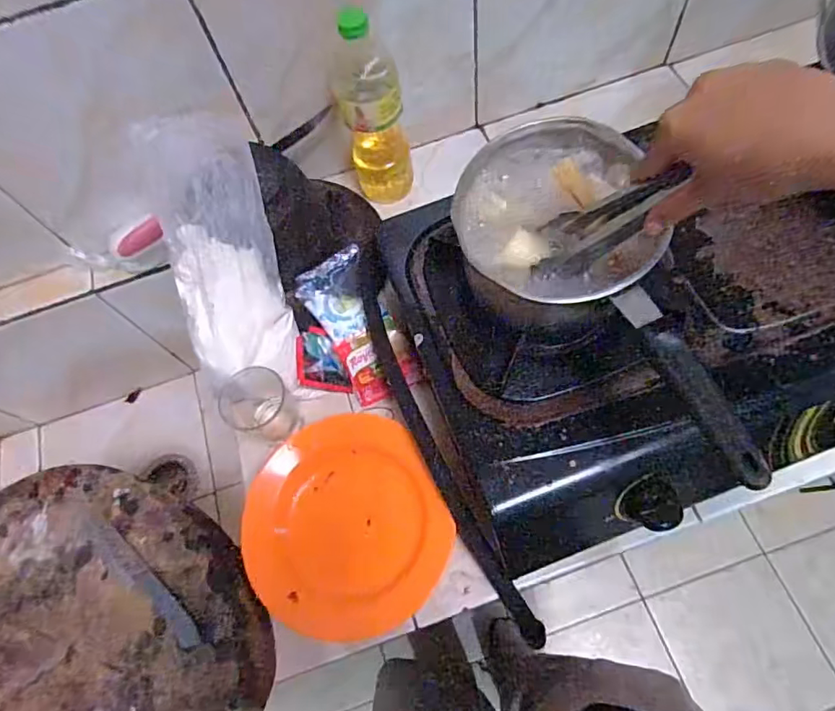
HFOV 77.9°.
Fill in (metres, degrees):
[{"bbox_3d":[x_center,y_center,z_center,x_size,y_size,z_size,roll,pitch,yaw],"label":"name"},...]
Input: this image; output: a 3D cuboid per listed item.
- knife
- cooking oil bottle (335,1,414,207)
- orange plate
[{"bbox_3d":[-0.266,0.216,0.494,0.164,0.006,0.026,37,75,20],"label":"knife"},{"bbox_3d":[-0.050,-0.290,0.608,0.077,0.217,0.091,-8,65,3],"label":"cooking oil bottle"},{"bbox_3d":[-0.074,0.168,0.528,0.194,0.031,0.211,-2,66,6],"label":"orange plate"}]

